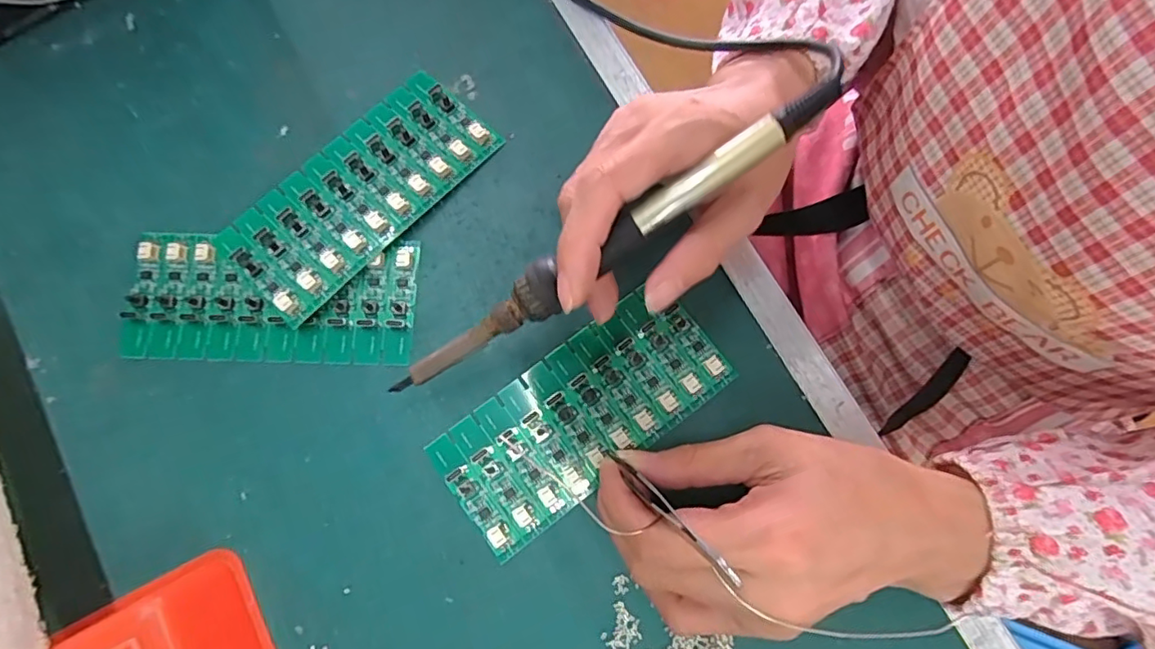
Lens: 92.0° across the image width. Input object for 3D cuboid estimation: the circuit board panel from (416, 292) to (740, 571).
[{"bbox_3d":[0.003,0.041,0.263,0.138,0.006,0.063,-34,81,-7],"label":"circuit board panel"}]

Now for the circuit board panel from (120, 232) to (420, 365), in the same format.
[{"bbox_3d":[-0.150,-0.013,0.271,0.137,0.007,0.063,3,78,0],"label":"circuit board panel"}]

